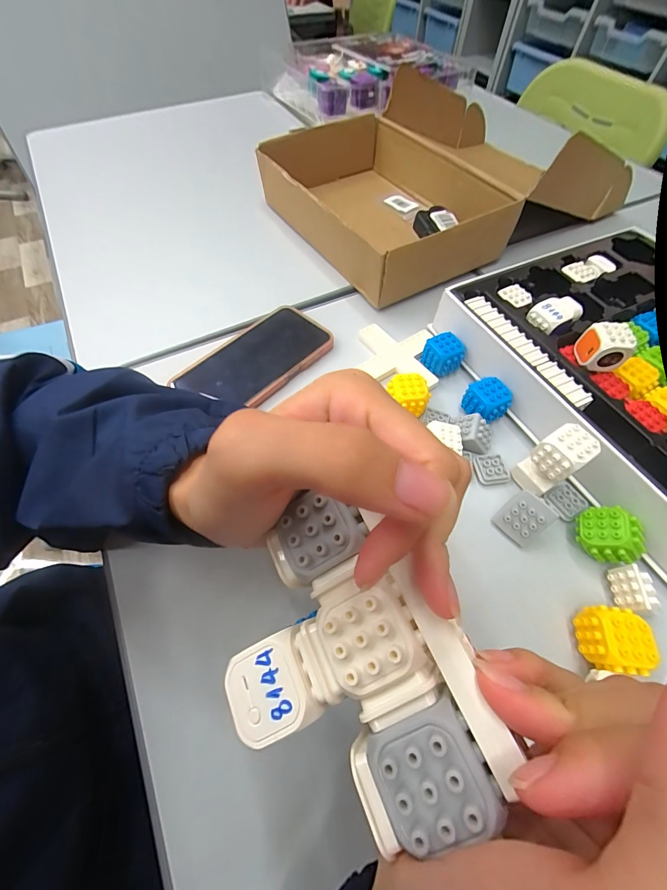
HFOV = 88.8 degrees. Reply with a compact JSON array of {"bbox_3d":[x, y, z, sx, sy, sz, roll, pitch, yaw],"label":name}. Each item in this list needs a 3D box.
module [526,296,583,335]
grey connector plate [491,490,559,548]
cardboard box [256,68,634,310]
[{"bbox_3d":[0.217,-0.127,0.331,0.048,0.017,0.030,-22,63,-14],"label":"module"},{"bbox_3d":[0.150,0.059,0.269,0.031,0.040,0.008,43,25,20],"label":"grey connector plate"},{"bbox_3d":[0.158,-0.385,0.489,0.452,0.114,0.314,-25,64,-15],"label":"cardboard box"}]

